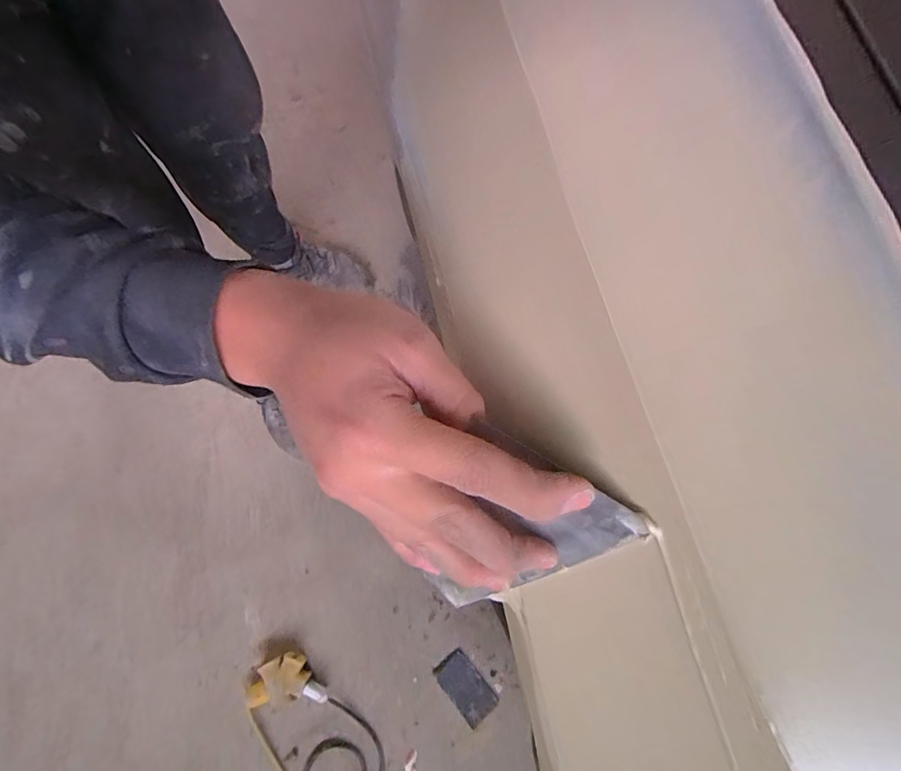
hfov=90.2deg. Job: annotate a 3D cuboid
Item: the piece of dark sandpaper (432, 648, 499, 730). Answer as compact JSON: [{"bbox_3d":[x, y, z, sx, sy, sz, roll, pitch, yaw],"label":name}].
[{"bbox_3d":[0.029,0.573,0.851,0.070,0.008,0.120,-39,77,-12],"label":"piece of dark sandpaper"}]

